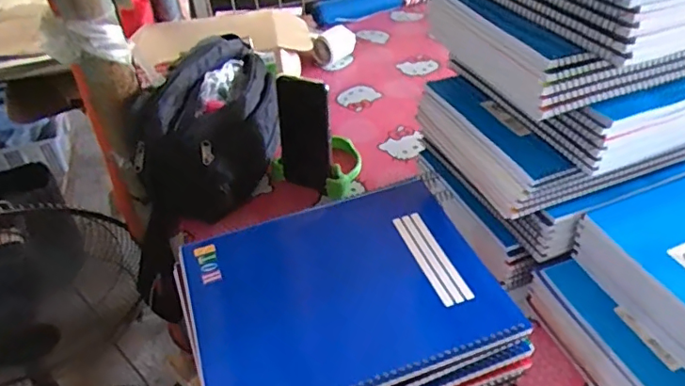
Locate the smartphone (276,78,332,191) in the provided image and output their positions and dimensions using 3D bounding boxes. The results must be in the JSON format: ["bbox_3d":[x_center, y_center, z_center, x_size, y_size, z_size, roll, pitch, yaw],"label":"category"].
[{"bbox_3d":[-0.051,-0.079,0.719,0.075,0.154,0.016,13,34,21],"label":"smartphone"}]

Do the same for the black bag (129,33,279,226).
[{"bbox_3d":[-0.169,-0.099,0.749,0.121,0.161,0.262,12,43,19],"label":"black bag"}]

